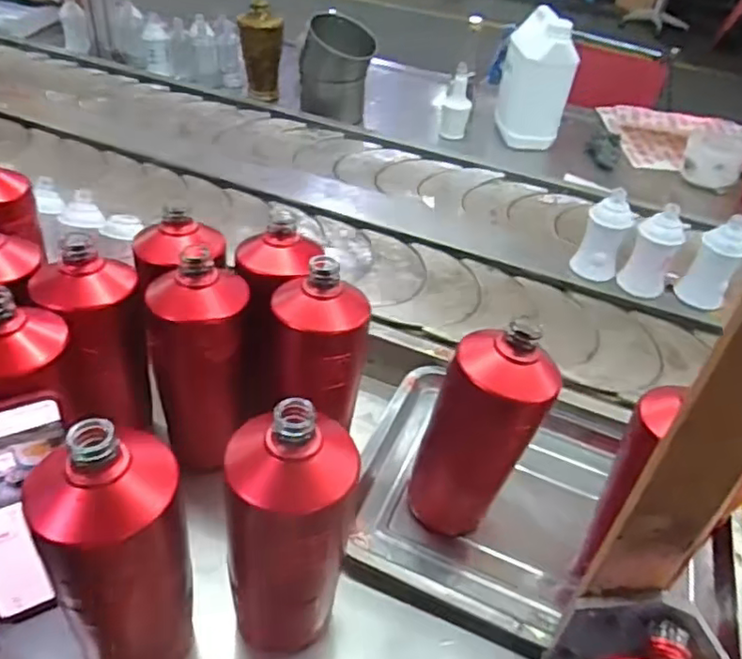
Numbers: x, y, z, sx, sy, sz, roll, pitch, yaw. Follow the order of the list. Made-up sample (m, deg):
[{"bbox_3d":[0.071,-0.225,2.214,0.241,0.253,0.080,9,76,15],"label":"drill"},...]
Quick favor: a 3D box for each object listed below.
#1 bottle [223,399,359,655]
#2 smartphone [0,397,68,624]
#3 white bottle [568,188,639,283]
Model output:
[{"bbox_3d":[-0.054,0.139,0.420,0.081,0.213,0.068,2,40,-6],"label":"bottle"},{"bbox_3d":[-0.242,0.130,0.438,0.070,0.164,0.007,-14,25,-28],"label":"smartphone"},{"bbox_3d":[0.310,-0.115,0.841,0.047,0.130,0.052,-10,43,-19],"label":"white bottle"}]

